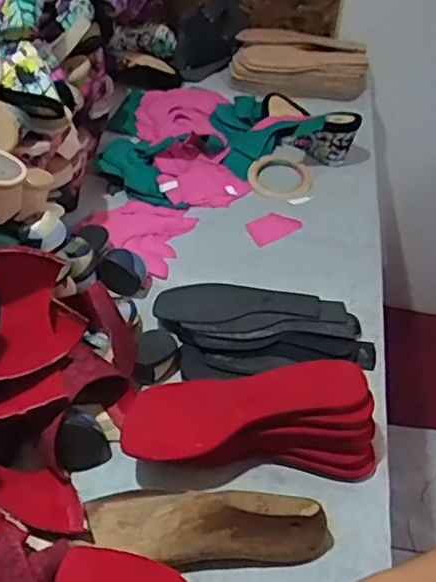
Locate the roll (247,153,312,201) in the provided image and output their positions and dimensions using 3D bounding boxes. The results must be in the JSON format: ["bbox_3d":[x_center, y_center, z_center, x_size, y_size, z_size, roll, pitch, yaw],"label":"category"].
[{"bbox_3d":[0.101,-0.189,1.008,0.099,0.018,0.106,1,45,-1],"label":"roll"}]

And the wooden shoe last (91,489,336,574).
[{"bbox_3d":[-0.012,0.211,0.561,0.216,0.074,0.066,11,46,9],"label":"wooden shoe last"}]

